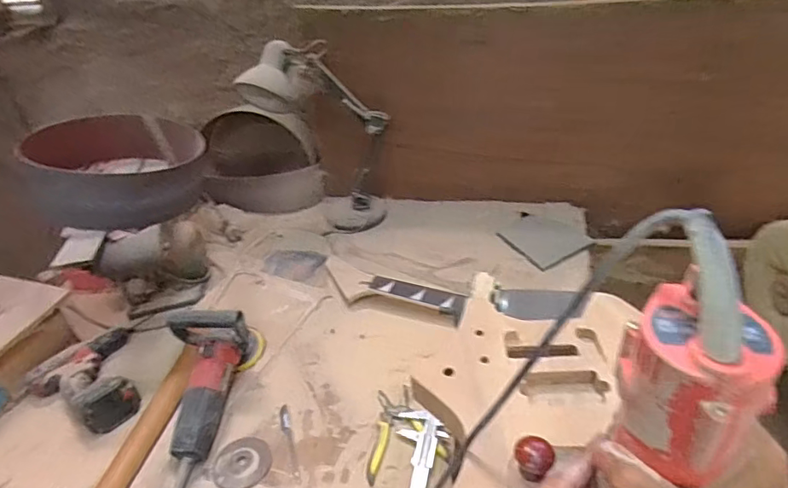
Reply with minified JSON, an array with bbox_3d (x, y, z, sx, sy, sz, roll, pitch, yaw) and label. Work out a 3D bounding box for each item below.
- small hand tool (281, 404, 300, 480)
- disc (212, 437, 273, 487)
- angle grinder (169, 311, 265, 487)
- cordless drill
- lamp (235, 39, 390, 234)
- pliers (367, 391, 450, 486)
[{"bbox_3d":[-0.168,0.312,0.840,0.016,0.004,0.132,-14,38,-10],"label":"small hand tool"},{"bbox_3d":[-0.233,0.338,0.813,0.086,0.008,0.079,-4,37,3],"label":"disc"},{"bbox_3d":[-0.296,0.232,0.834,0.120,0.153,0.286,-7,37,-1],"label":"angle grinder"},{"bbox_3d":[-0.527,0.231,0.937,0.196,0.064,0.173,23,46,33],"label":"cordless drill"},{"bbox_3d":[-0.163,-0.236,1.217,0.299,0.427,0.134,-4,37,3],"label":"lamp"},{"bbox_3d":[0.007,0.294,0.831,0.122,0.013,0.144,-12,38,-7],"label":"pliers"}]

